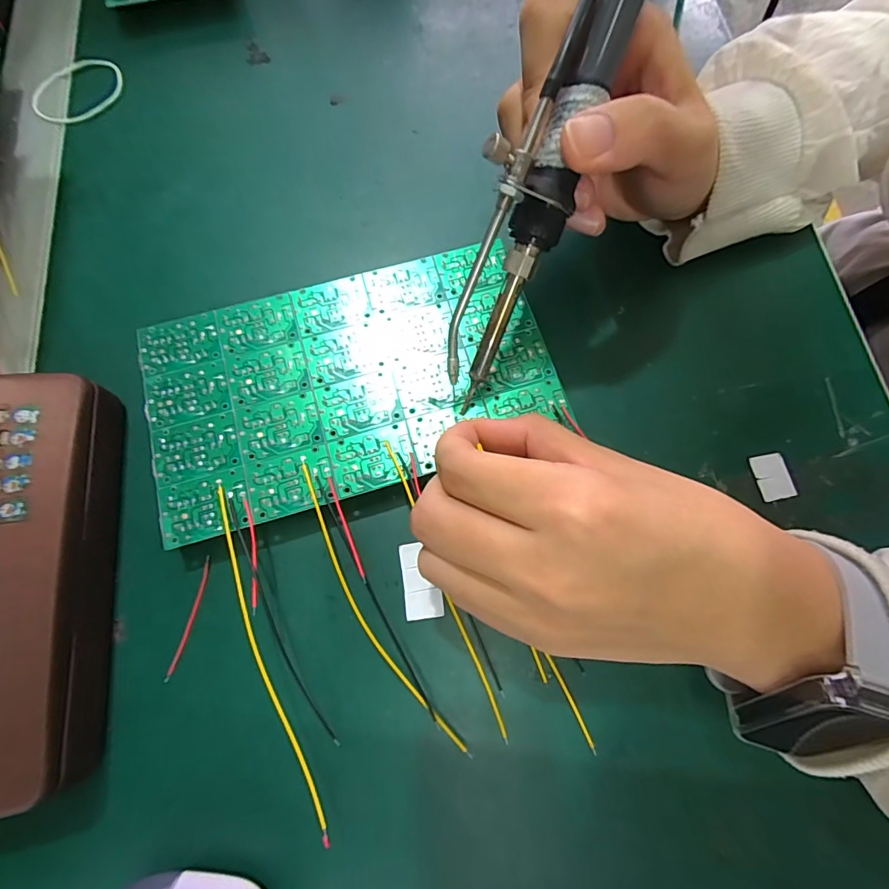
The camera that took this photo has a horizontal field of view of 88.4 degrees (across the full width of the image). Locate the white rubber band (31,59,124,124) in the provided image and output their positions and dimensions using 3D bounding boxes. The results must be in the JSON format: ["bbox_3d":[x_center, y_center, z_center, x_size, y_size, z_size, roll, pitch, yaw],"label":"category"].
[{"bbox_3d":[-0.212,-0.205,0.265,0.053,0.005,0.039,-38,77,-10],"label":"white rubber band"}]

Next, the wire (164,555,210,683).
[{"bbox_3d":[-0.103,0.069,0.184,0.004,0.004,0.048,11,74,3],"label":"wire"}]

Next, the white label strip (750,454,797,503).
[{"bbox_3d":[0.145,0.014,0.202,0.015,0.004,0.020,-10,74,-3],"label":"white label strip"}]

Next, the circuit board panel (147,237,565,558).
[{"bbox_3d":[-0.041,-0.029,0.202,0.172,0.004,0.101,-16,74,-5],"label":"circuit board panel"}]

